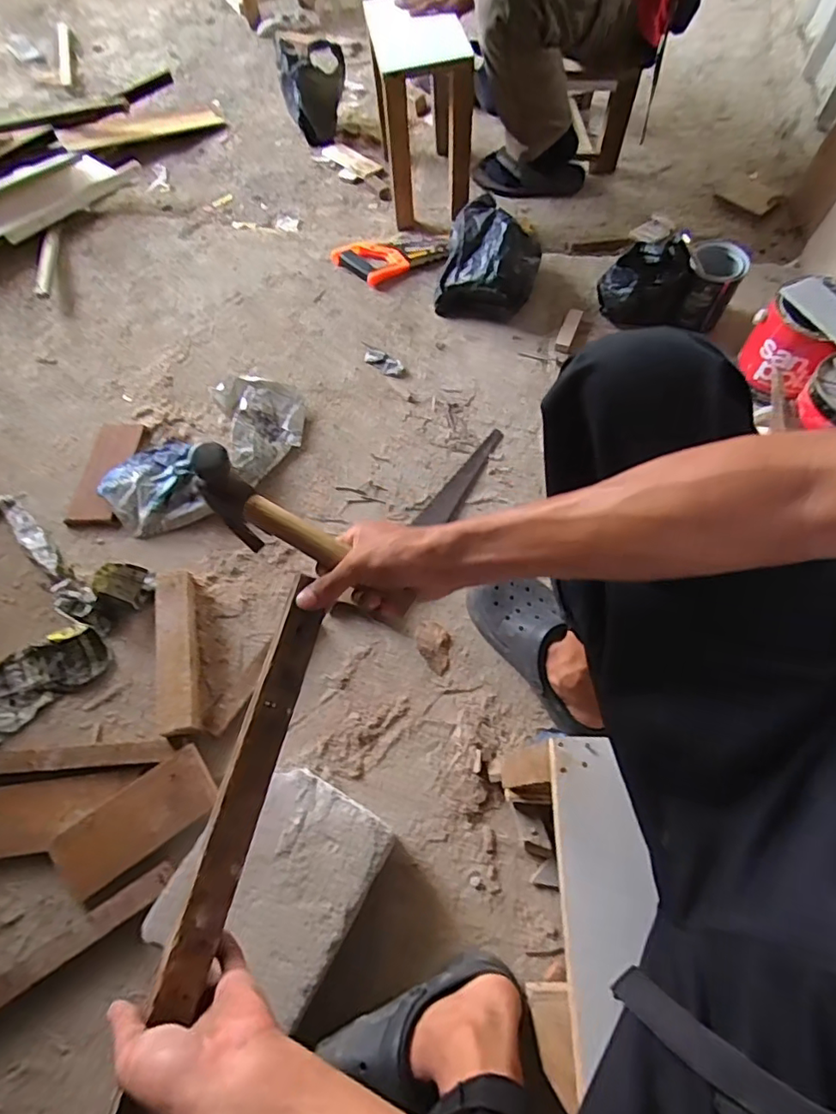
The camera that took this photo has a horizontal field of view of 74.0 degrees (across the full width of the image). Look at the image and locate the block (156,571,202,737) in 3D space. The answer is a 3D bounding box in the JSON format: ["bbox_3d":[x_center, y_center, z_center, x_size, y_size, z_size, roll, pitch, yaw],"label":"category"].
[{"bbox_3d":[-0.342,0.134,0.803,0.056,0.049,0.236,-11,65,-4],"label":"block"}]

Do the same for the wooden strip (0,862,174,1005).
[{"bbox_3d":[-0.448,0.479,0.647,0.348,0.015,0.032,-31,68,-13],"label":"wooden strip"}]

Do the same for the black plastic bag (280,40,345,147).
[{"bbox_3d":[-0.248,-1.121,1.346,0.147,0.181,0.153,-12,65,-4],"label":"black plastic bag"}]

